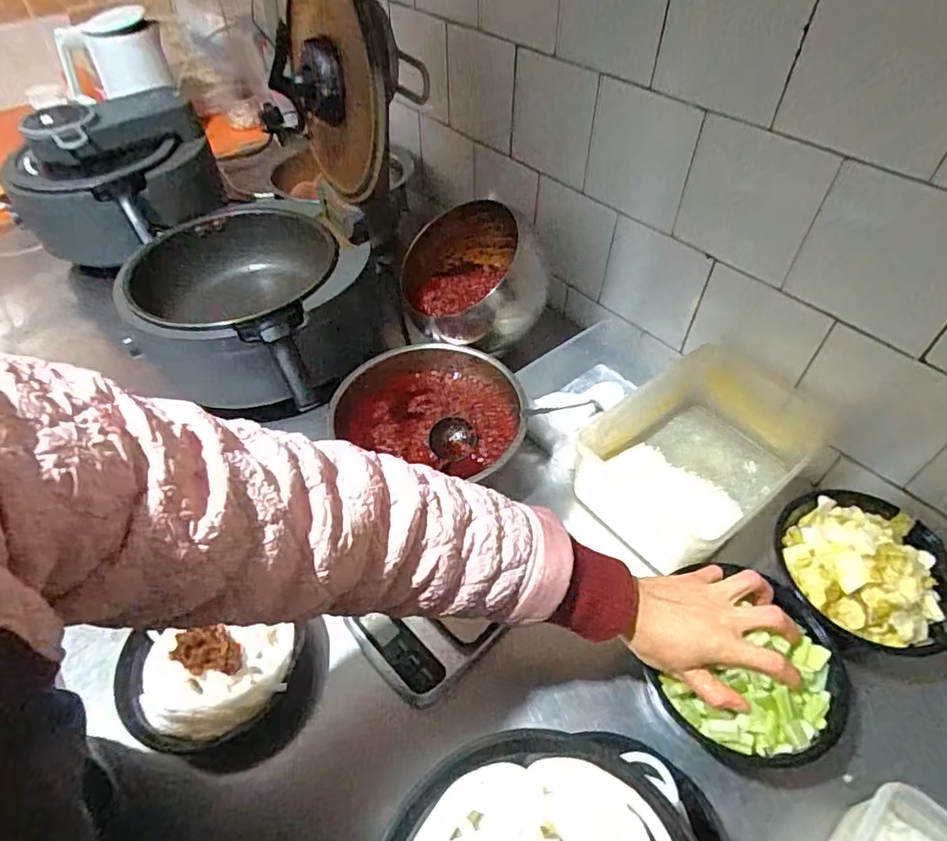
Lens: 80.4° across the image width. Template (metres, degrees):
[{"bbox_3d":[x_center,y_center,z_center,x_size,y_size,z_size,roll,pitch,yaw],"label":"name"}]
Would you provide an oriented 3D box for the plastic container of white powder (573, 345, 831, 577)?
[{"bbox_3d":[0.273,0.047,0.693,0.261,0.119,0.184,-32,56,-25],"label":"plastic container of white powder"}]

